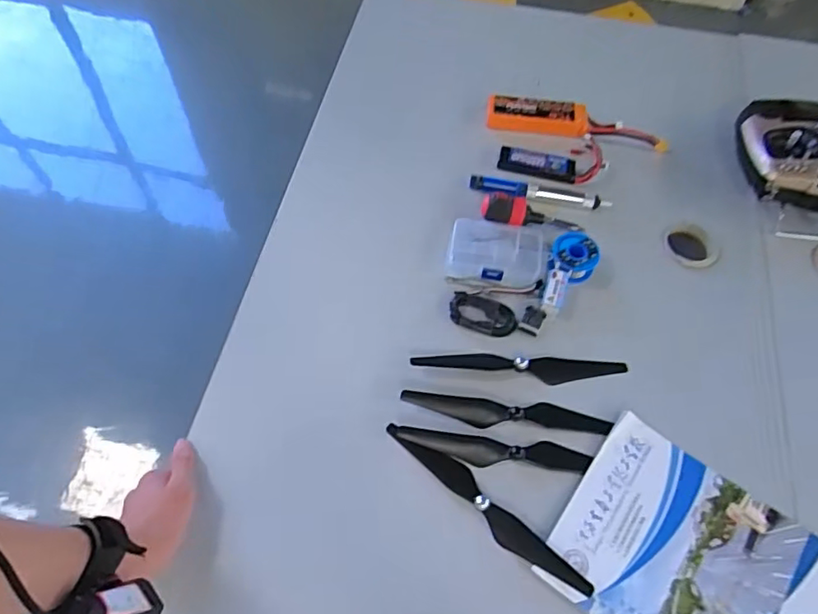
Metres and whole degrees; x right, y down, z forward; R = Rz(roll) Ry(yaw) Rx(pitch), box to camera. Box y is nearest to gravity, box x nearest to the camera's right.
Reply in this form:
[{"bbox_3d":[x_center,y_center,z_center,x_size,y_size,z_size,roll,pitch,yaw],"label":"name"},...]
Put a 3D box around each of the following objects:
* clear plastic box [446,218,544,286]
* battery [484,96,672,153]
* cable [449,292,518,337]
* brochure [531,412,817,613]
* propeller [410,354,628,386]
[{"bbox_3d":[0.103,-0.064,0.684,0.109,0.018,0.077,11,62,4],"label":"clear plastic box"},{"bbox_3d":[0.224,-0.251,0.771,0.237,0.027,0.045,11,62,4],"label":"battery"},{"bbox_3d":[0.084,0.009,0.650,0.078,0.011,0.045,20,63,9],"label":"cable"},{"bbox_3d":[0.270,0.242,0.522,0.255,0.006,0.186,33,65,17],"label":"brochure"},{"bbox_3d":[0.120,0.065,0.616,0.229,0.012,0.028,3,62,0],"label":"propeller"}]

